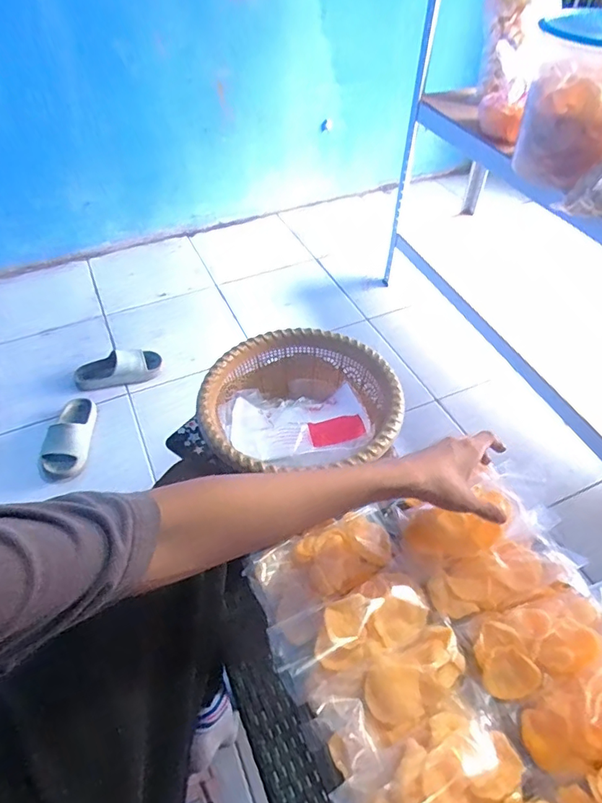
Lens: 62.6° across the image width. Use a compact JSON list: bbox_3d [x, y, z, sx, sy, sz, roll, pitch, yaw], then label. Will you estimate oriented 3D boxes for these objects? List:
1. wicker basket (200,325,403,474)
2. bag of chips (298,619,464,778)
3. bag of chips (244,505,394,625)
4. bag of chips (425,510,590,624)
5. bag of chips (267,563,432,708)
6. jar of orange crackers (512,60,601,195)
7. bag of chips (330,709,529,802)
[{"bbox_3d":[0.002,0.013,0.721,0.255,0.115,0.228,1,49,1],"label":"wicker basket"},{"bbox_3d":[0.095,0.309,0.517,0.183,0.051,0.081,-22,53,-17],"label":"bag of chips"},{"bbox_3d":[0.030,0.199,0.615,0.180,0.034,0.103,-22,53,-18],"label":"bag of chips"},{"bbox_3d":[0.247,0.205,0.590,0.183,0.050,0.086,-23,53,-19],"label":"bag of chips"},{"bbox_3d":[0.061,0.261,0.561,0.188,0.049,0.087,-21,52,-17],"label":"bag of chips"},{"bbox_3d":[0.521,-0.517,0.956,0.135,0.203,0.151,-5,50,-4],"label":"jar of orange crackers"},{"bbox_3d":[0.125,0.358,0.460,0.185,0.059,0.090,-22,53,-17],"label":"bag of chips"}]

